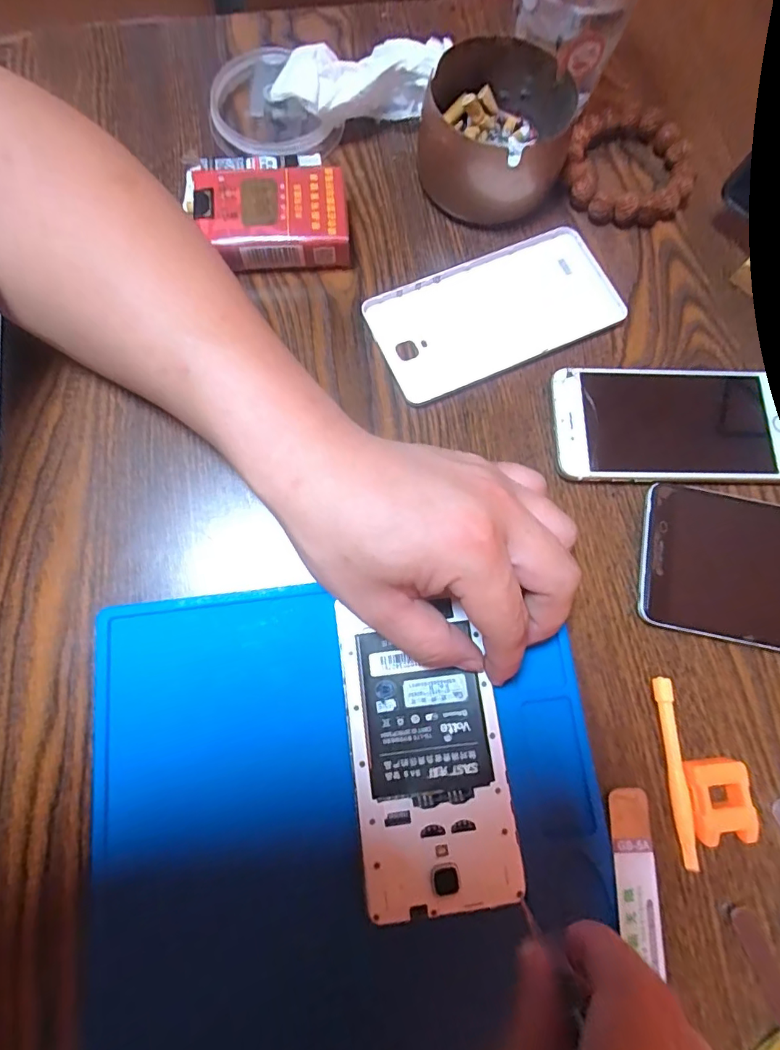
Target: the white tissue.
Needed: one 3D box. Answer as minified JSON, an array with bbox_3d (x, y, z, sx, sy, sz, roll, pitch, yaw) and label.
[{"bbox_3d":[-0.018,-0.273,0.304,0.107,0.035,0.037,-16,77,-5],"label":"white tissue"}]

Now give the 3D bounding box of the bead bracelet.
[{"bbox_3d":[0.150,-0.231,0.312,0.081,0.016,0.082,0,77,-1],"label":"bead bracelet"}]

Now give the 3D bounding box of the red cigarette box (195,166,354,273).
[{"bbox_3d":[-0.068,-0.179,0.286,0.084,0.026,0.052,-4,77,-2],"label":"red cigarette box"}]

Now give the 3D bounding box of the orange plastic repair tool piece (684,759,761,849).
[{"bbox_3d":[0.151,0.127,0.226,0.027,0.012,0.034,-5,77,-3],"label":"orange plastic repair tool piece"}]

